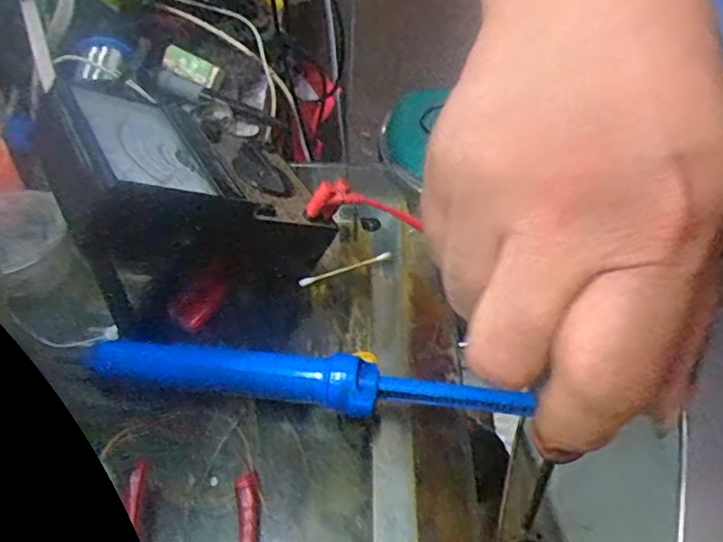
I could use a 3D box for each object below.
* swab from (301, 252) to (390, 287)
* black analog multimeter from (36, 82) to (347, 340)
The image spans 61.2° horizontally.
[{"bbox_3d":[-0.011,-0.003,0.438,0.071,0.004,0.006,-19,52,-19],"label":"swab"},{"bbox_3d":[-0.105,-0.053,0.394,0.150,0.124,0.125,-22,53,-21],"label":"black analog multimeter"}]

